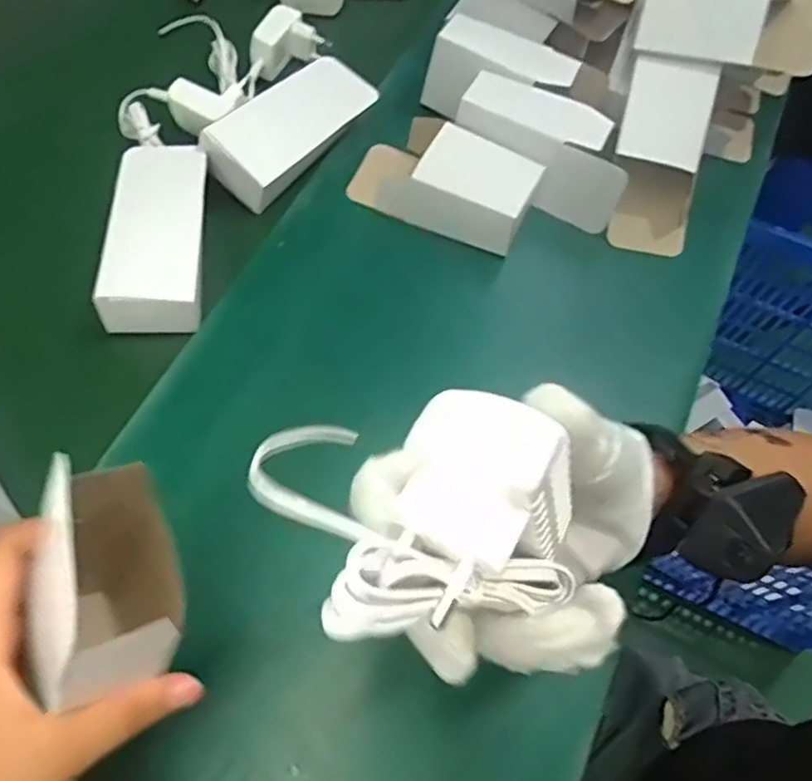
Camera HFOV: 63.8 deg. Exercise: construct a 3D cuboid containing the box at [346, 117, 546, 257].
[{"bbox_3d":[0.029,-0.170,0.521,0.143,0.044,0.071,21,65,9],"label":"box"}]

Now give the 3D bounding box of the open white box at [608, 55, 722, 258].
[{"bbox_3d":[0.199,-0.181,0.510,0.068,0.041,0.144,4,102,1],"label":"open white box"}]

